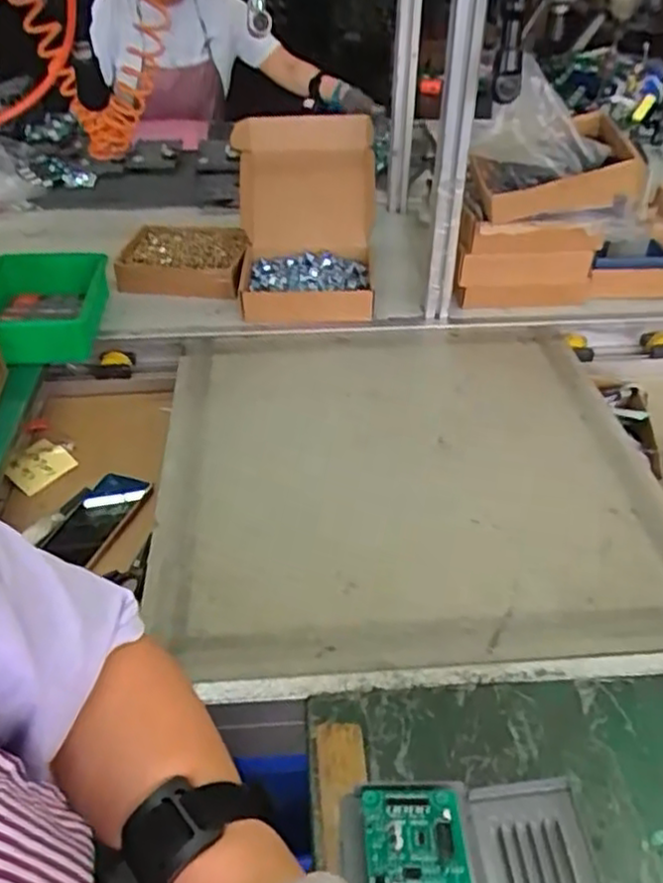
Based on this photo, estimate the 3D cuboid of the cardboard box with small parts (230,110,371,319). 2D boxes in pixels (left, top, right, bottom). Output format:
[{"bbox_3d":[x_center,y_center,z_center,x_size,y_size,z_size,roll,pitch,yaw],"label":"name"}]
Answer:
[{"bbox_3d":[-0.042,-0.348,1.108,0.231,0.242,0.317,-2,39,-3],"label":"cardboard box with small parts"}]

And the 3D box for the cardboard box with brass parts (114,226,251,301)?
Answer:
[{"bbox_3d":[-0.248,-0.306,1.161,0.212,0.052,0.193,4,39,5],"label":"cardboard box with brass parts"}]

